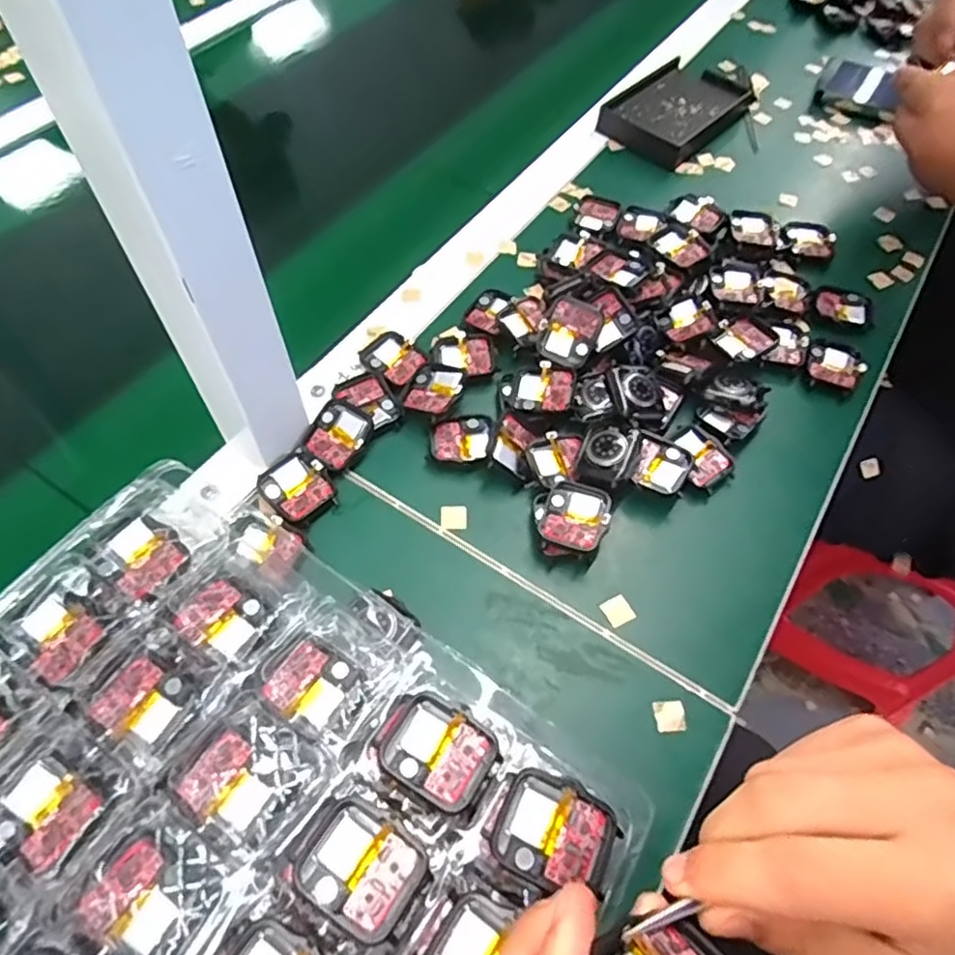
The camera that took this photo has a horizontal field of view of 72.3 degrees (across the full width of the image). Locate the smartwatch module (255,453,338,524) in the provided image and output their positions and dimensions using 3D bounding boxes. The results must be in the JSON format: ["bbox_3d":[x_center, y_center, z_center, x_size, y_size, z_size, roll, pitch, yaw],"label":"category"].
[{"bbox_3d":[-0.111,0.006,0.402,0.044,0.008,0.037,39,65,20],"label":"smartwatch module"}]

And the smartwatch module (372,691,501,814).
[{"bbox_3d":[-0.017,0.112,0.272,0.047,0.008,0.038,26,61,13],"label":"smartwatch module"}]

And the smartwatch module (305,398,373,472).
[{"bbox_3d":[-0.090,-0.027,0.421,0.037,0.011,0.042,32,83,15],"label":"smartwatch module"}]

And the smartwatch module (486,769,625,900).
[{"bbox_3d":[0.030,0.137,0.253,0.045,0.006,0.036,26,61,13],"label":"smartwatch module"}]

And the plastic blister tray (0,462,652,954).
[{"bbox_3d":[-0.118,0.154,0.244,0.285,0.024,0.268,34,63,16],"label":"plastic blister tray"}]

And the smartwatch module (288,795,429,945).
[{"bbox_3d":[-0.044,0.145,0.245,0.044,0.007,0.037,33,62,17],"label":"smartwatch module"}]

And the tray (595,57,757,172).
[{"bbox_3d":[0.197,-0.362,0.640,0.089,0.021,0.152,37,64,19],"label":"tray"}]

